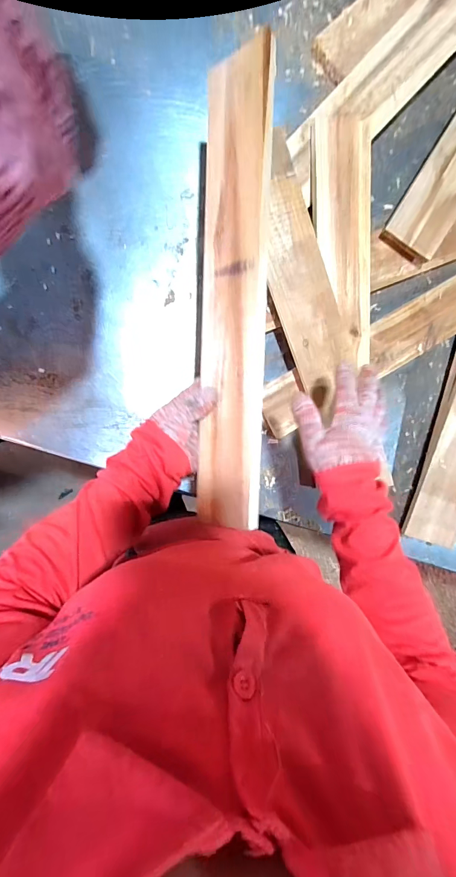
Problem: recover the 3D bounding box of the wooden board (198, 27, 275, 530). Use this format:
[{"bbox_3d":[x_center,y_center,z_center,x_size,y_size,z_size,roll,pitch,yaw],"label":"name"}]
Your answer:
[{"bbox_3d":[0.005,-0.147,0.401,0.014,0.080,0.479,-4,98,-51],"label":"wooden board"}]

